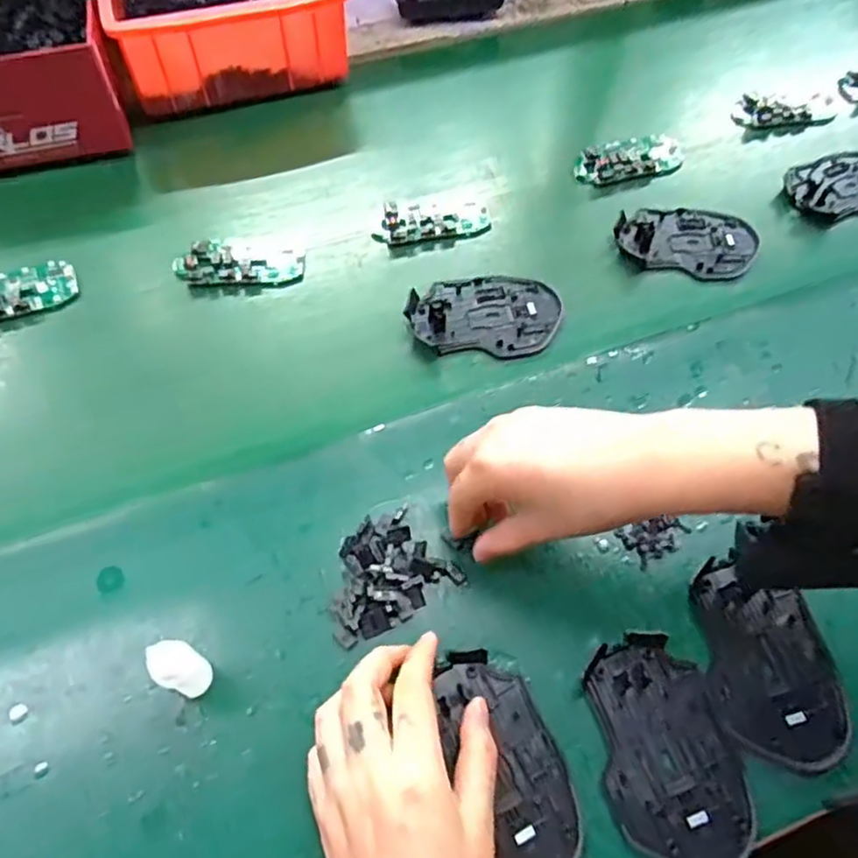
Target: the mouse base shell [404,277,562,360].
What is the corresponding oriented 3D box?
[{"bbox_3d":[0.042,-0.087,0.513,0.111,0.016,0.075,6,61,1],"label":"mouse base shell"}]

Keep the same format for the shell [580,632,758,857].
[{"bbox_3d":[0.128,0.171,0.364,0.070,0.008,0.113,-7,61,-6],"label":"shell"}]

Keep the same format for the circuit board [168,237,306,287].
[{"bbox_3d":[-0.147,-0.133,0.532,0.096,0.017,0.048,-5,61,-5],"label":"circuit board"}]

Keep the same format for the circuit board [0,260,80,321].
[{"bbox_3d":[-0.313,-0.101,0.509,0.091,0.016,0.039,-20,63,-13],"label":"circuit board"}]

